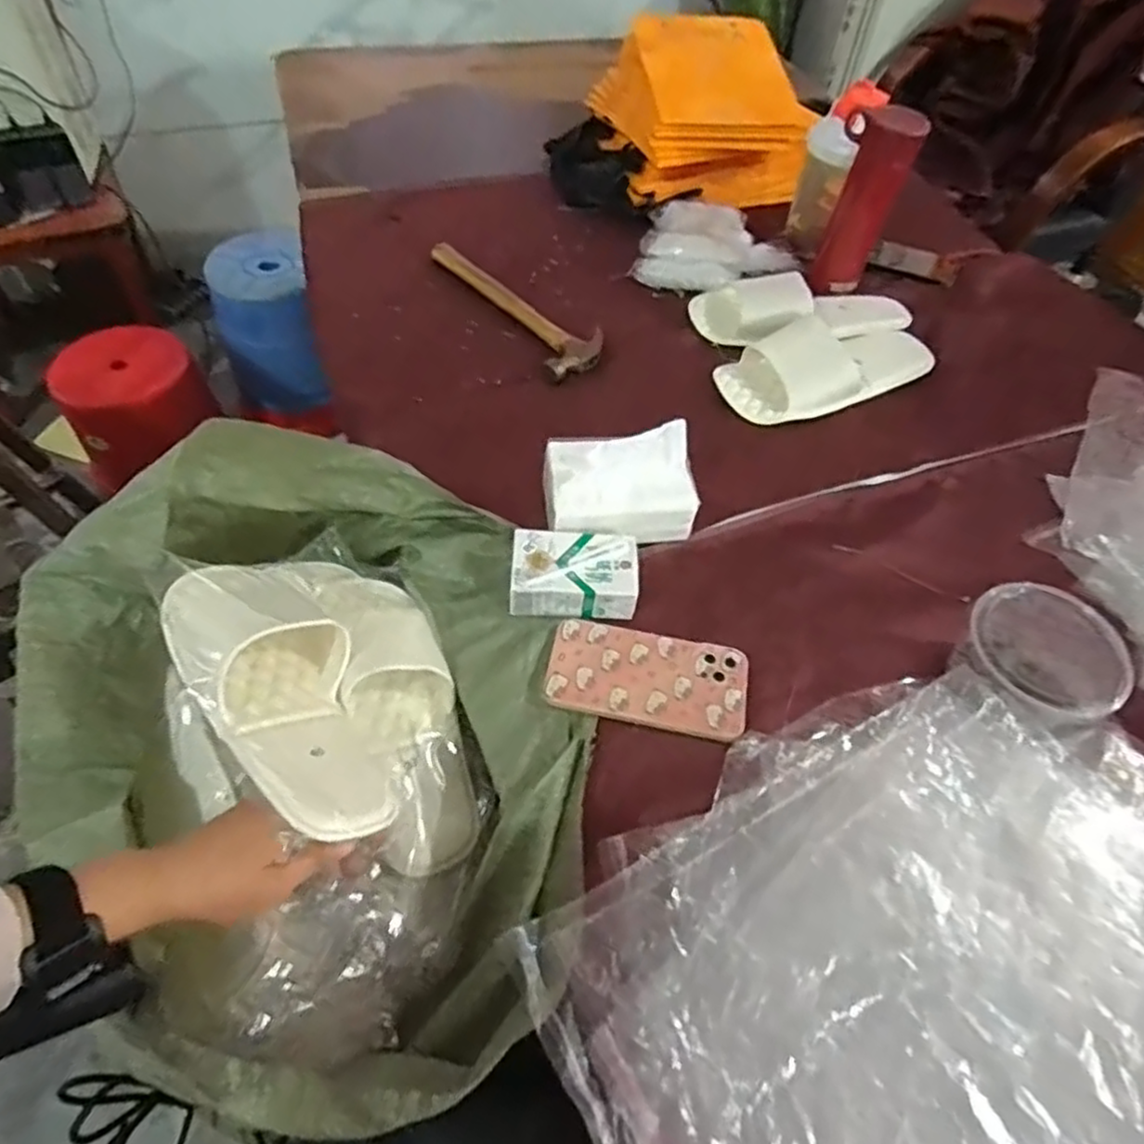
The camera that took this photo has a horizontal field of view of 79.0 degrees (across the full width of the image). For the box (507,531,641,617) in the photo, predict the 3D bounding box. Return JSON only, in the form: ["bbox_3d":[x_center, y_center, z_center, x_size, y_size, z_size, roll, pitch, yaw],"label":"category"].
[{"bbox_3d":[0.004,0.001,0.615,0.110,0.044,0.069,2,52,3],"label":"box"}]

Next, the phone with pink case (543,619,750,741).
[{"bbox_3d":[0.064,0.085,0.580,0.162,0.015,0.088,12,54,5],"label":"phone with pink case"}]

